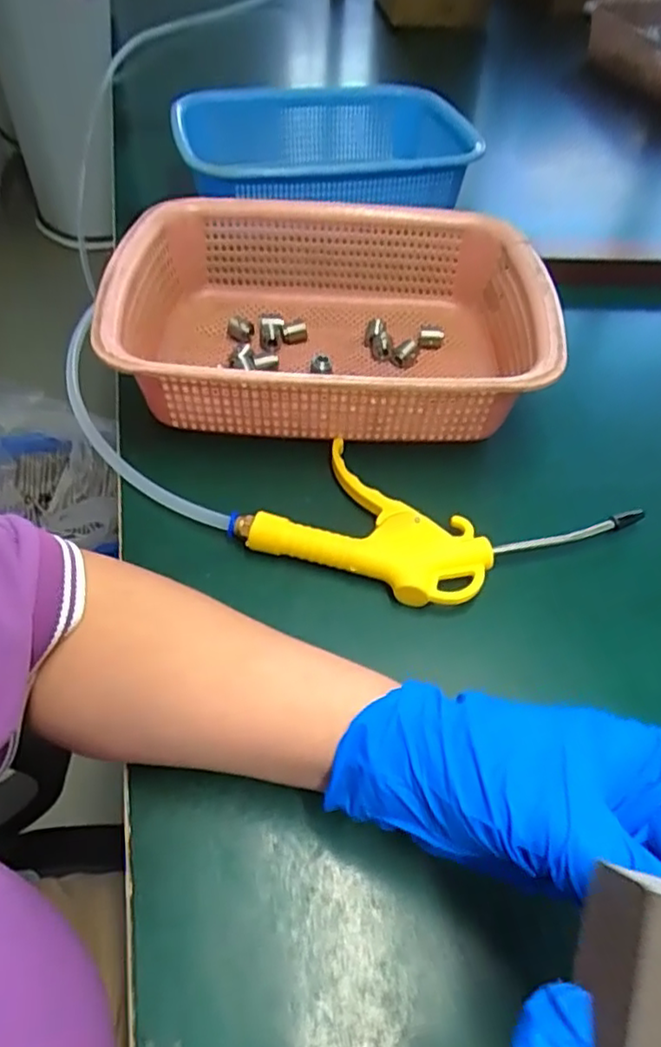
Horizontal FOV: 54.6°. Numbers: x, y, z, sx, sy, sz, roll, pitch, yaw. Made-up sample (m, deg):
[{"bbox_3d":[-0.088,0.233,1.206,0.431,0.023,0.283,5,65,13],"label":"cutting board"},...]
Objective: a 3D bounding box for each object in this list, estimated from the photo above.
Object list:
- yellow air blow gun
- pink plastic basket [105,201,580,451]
[{"bbox_3d":[0.060,0.003,0.378,0.214,0.019,0.103,17,53,13],"label":"yellow air blow gun"},{"bbox_3d":[0.000,-0.144,0.455,0.284,0.077,0.211,1,51,0],"label":"pink plastic basket"}]

